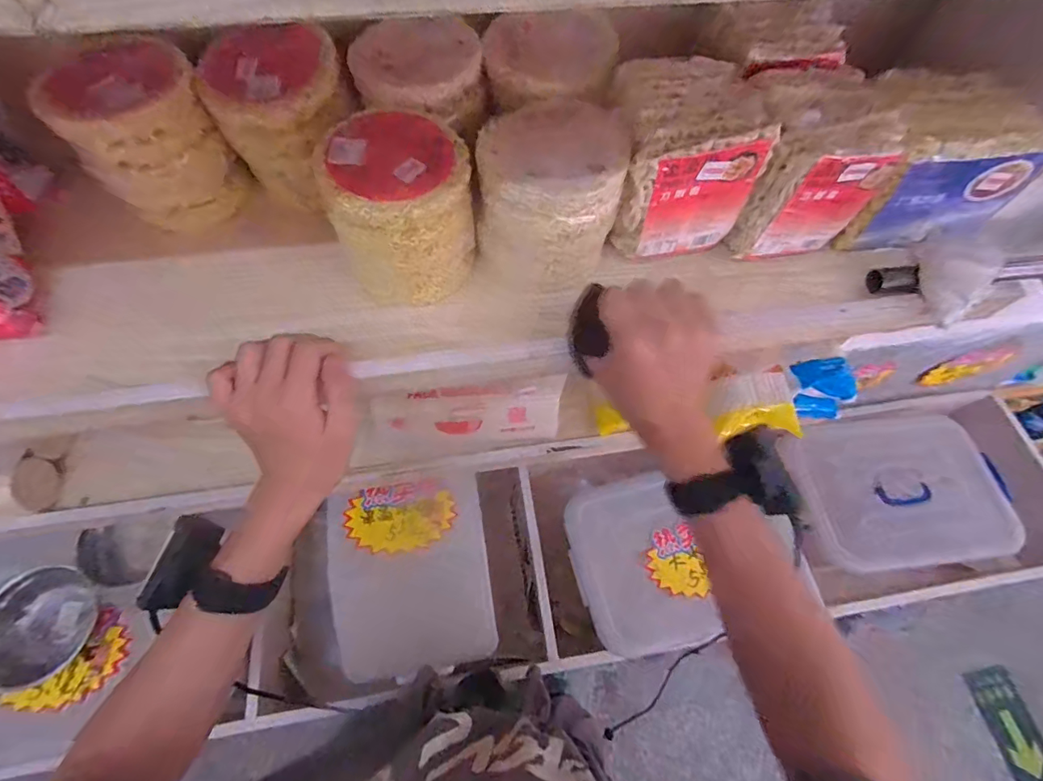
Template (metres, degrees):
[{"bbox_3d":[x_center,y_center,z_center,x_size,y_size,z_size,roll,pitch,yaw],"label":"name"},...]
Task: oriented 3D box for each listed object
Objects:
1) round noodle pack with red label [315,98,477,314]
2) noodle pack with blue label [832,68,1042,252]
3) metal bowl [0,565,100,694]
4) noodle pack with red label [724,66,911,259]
[{"bbox_3d":[-0.096,-0.145,0.388,0.106,0.117,0.092,-15,65,-10],"label":"round noodle pack with red label"},{"bbox_3d":[0.369,-0.208,0.431,0.140,0.097,0.107,-2,63,-4],"label":"noodle pack with blue label"},{"bbox_3d":[-0.604,0.293,0.590,0.115,0.037,0.135,-9,64,-7],"label":"metal bowl"},{"bbox_3d":[0.245,-0.200,0.423,0.094,0.104,0.115,-7,64,-6],"label":"noodle pack with red label"}]

